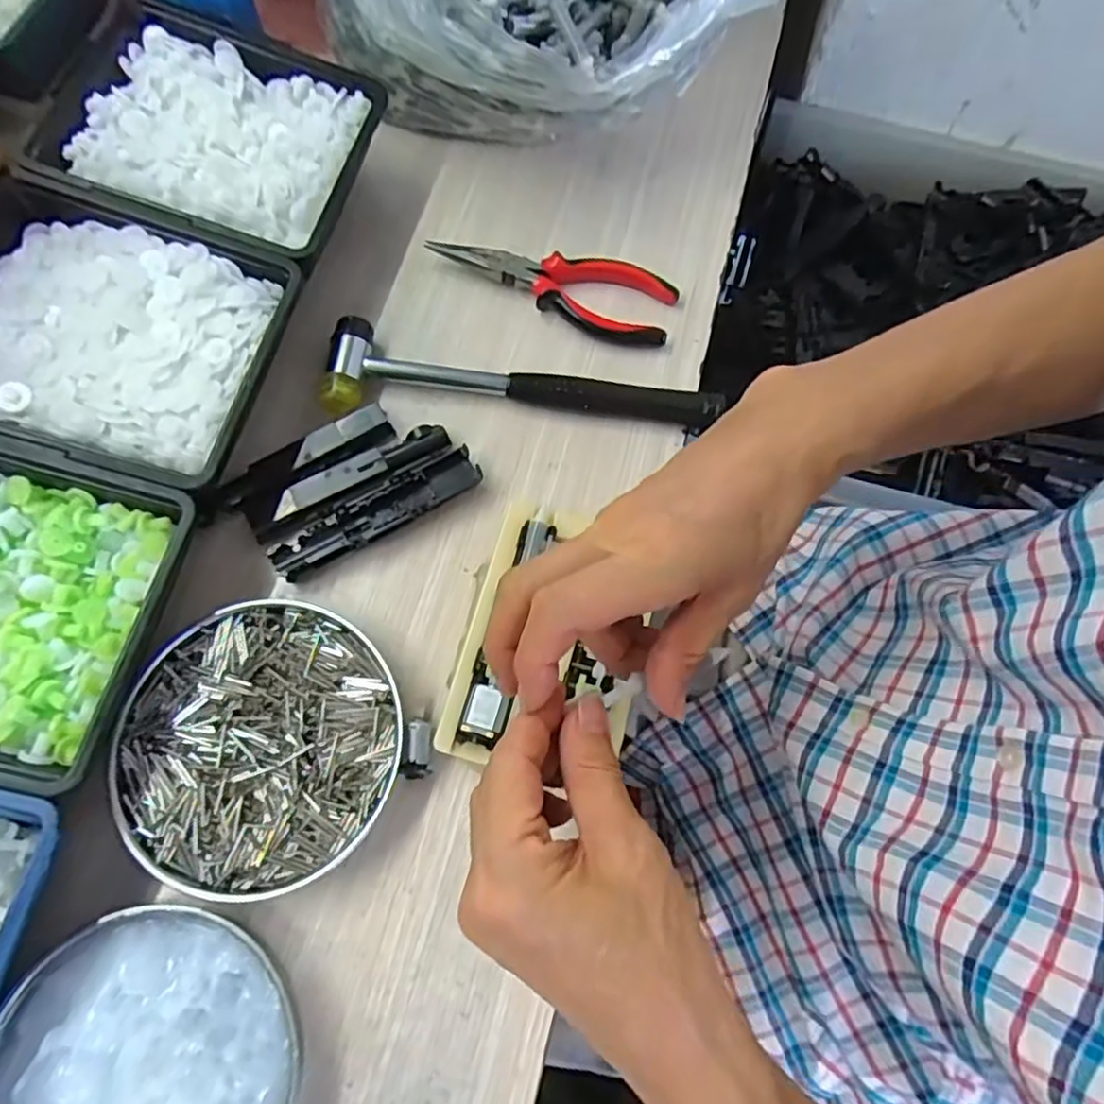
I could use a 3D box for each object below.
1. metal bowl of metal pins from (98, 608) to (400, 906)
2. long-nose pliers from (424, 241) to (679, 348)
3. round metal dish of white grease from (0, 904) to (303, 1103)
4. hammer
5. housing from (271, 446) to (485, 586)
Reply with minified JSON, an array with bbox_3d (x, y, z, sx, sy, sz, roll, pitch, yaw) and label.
[{"bbox_3d":[-0.143,0.094,0.336,0.134,0.023,0.127,1,71,-2],"label":"metal bowl of metal pins"},{"bbox_3d":[0.001,-0.173,0.436,0.156,0.019,0.050,18,71,4],"label":"long-nose pliers"},{"bbox_3d":[-0.175,0.225,0.286,0.129,0.026,0.128,1,71,-2],"label":"round metal dish of white grease"},{"bbox_3d":[-0.017,-0.103,0.407,0.232,0.023,0.053,3,70,-2],"label":"hammer"},{"bbox_3d":[-0.096,-0.020,0.380,0.119,0.018,0.029,-33,75,-13],"label":"housing"}]

